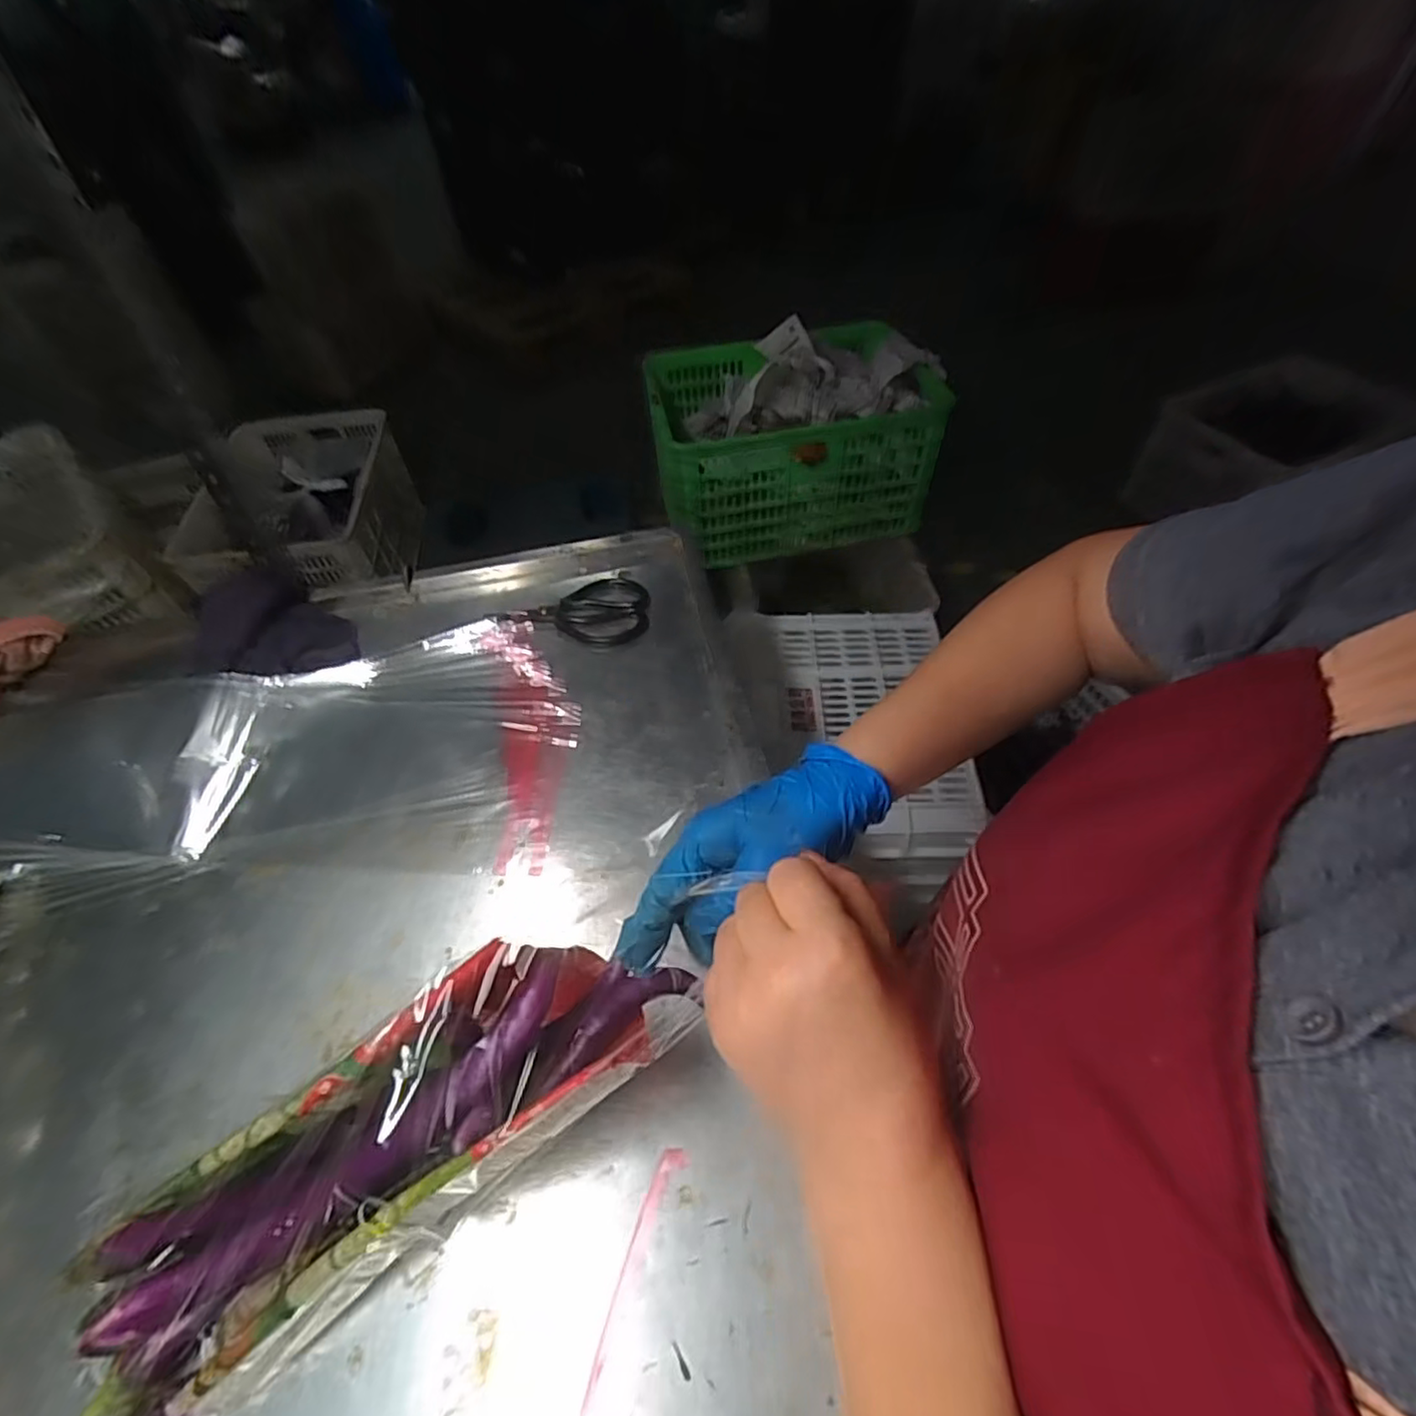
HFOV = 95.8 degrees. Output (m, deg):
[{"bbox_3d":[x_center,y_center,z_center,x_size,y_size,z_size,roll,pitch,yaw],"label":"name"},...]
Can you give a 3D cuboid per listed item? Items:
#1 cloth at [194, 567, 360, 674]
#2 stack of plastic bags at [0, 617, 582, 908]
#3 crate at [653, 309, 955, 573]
[{"bbox_3d":[-0.476,-0.091,0.697,0.144,0.067,0.123,-21,54,-12],"label":"cloth"},{"bbox_3d":[-0.439,0.035,0.636,0.607,0.033,0.288,-4,53,1],"label":"stack of plastic bags"},{"bbox_3d":[0.184,-0.616,1.480,0.601,0.317,0.388,-9,53,-4],"label":"crate"}]

